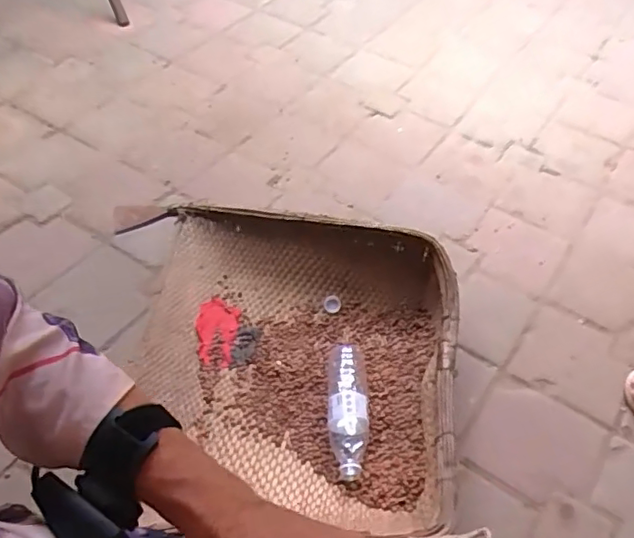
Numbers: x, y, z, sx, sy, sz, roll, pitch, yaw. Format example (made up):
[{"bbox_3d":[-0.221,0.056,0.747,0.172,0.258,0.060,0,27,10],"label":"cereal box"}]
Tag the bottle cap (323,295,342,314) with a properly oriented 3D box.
[{"bbox_3d":[0.029,0.067,1.102,0.032,0.011,0.033,7,49,2],"label":"bottle cap"}]

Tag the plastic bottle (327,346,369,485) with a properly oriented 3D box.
[{"bbox_3d":[0.049,0.218,0.949,0.067,0.058,0.258,4,49,0],"label":"plastic bottle"}]

